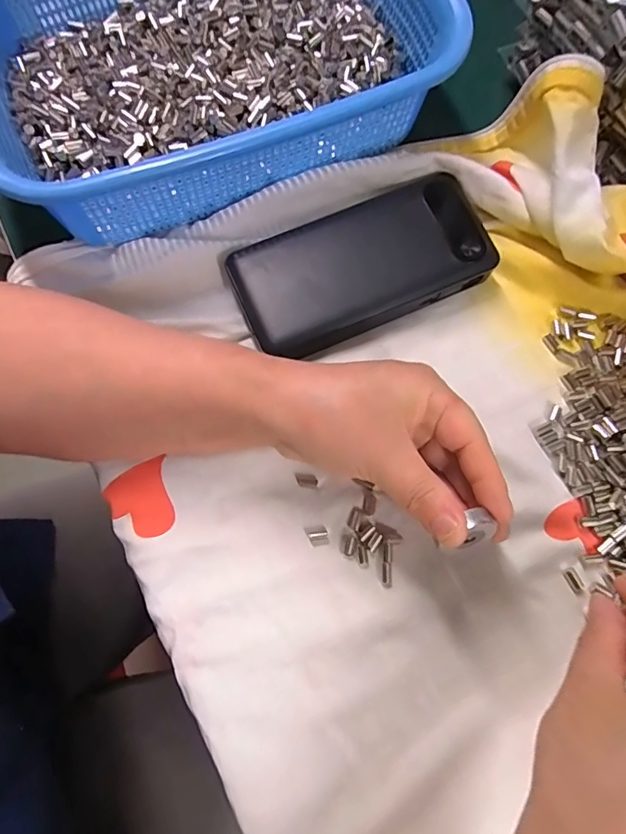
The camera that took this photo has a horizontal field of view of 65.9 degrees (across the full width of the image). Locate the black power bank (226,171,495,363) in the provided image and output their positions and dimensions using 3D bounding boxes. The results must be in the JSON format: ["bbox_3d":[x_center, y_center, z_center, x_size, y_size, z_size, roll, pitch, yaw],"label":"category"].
[{"bbox_3d":[0.029,-0.091,0.297,0.149,0.020,0.075,-25,76,-5],"label":"black power bank"}]

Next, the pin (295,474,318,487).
[{"bbox_3d":[-0.004,0.036,0.278,0.014,0.004,0.007,8,78,2],"label":"pin"}]

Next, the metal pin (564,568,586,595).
[{"bbox_3d":[0.144,0.090,0.266,0.007,0.004,0.013,-23,65,-5],"label":"metal pin"}]

